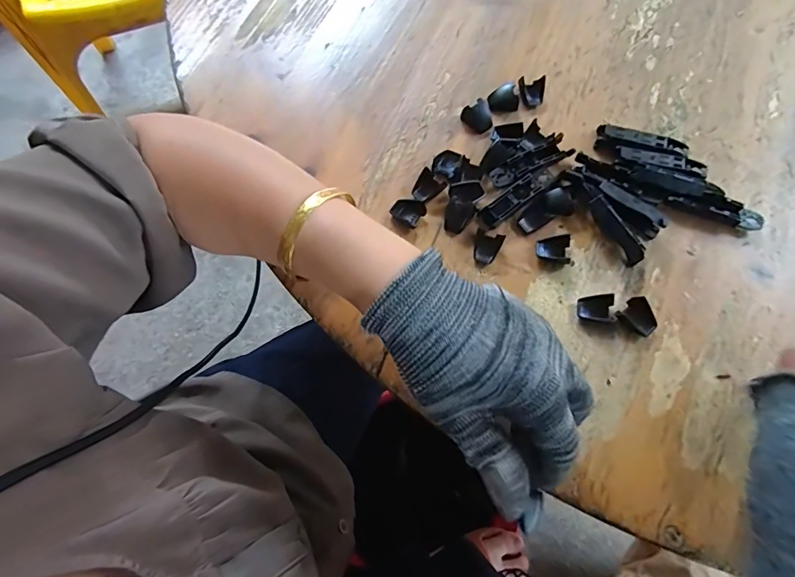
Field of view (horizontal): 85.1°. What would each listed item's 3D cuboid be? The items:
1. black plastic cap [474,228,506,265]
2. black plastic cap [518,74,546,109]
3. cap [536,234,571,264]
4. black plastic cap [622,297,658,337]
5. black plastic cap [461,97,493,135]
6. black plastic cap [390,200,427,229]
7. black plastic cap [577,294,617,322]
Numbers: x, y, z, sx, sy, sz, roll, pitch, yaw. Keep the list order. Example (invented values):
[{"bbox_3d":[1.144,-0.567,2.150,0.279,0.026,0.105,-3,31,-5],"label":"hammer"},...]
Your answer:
[{"bbox_3d":[0.061,-0.028,0.295,0.018,0.008,0.022,17,70,6],"label":"black plastic cap"},{"bbox_3d":[0.105,-0.154,0.339,0.021,0.010,0.023,-3,70,-1],"label":"black plastic cap"},{"bbox_3d":[0.107,-0.026,0.296,0.022,0.007,0.019,3,70,1],"label":"cap"},{"bbox_3d":[0.156,0.018,0.278,0.016,0.008,0.023,-35,74,-12],"label":"black plastic cap"},{"bbox_3d":[0.063,-0.132,0.332,0.021,0.011,0.021,0,70,0],"label":"black plastic cap"},{"bbox_3d":[0.007,-0.054,0.305,0.023,0.007,0.021,0,70,0],"label":"black plastic cap"},{"bbox_3d":[0.129,0.013,0.280,0.024,0.010,0.017,2,70,0],"label":"black plastic cap"}]

